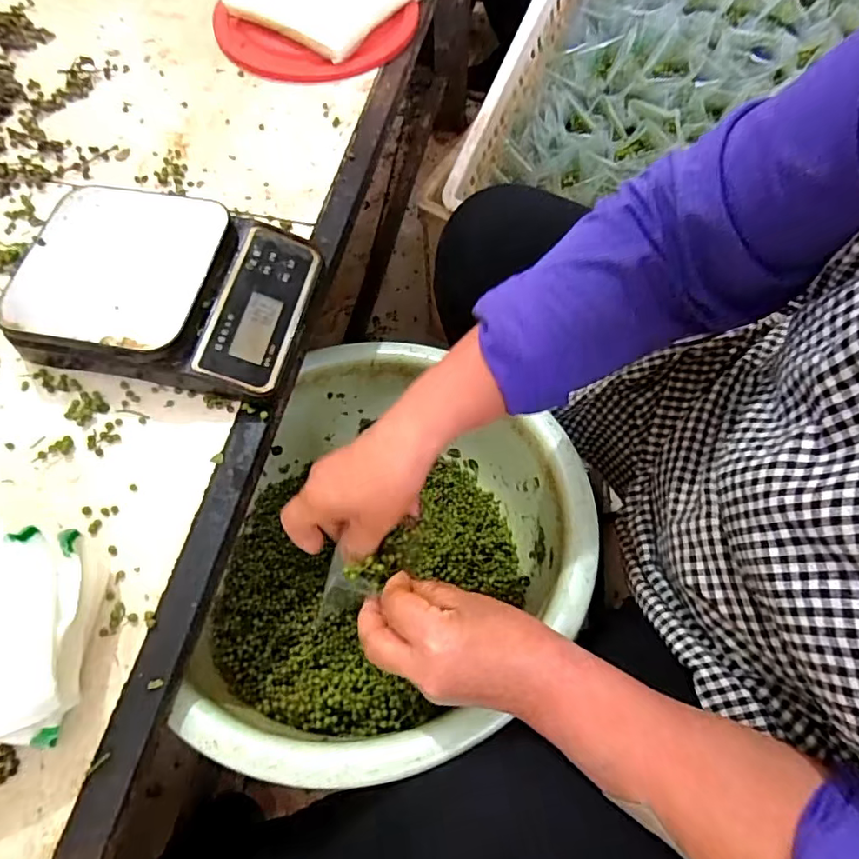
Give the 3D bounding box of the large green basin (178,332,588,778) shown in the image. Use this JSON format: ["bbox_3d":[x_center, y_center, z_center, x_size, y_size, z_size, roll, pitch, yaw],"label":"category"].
[{"bbox_3d":[-0.027,0.085,0.487,0.309,0.173,0.365,0,66,2],"label":"large green basin"}]

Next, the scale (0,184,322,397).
[{"bbox_3d":[-0.208,-0.113,0.431,0.211,0.053,0.153,9,66,5],"label":"scale"}]

